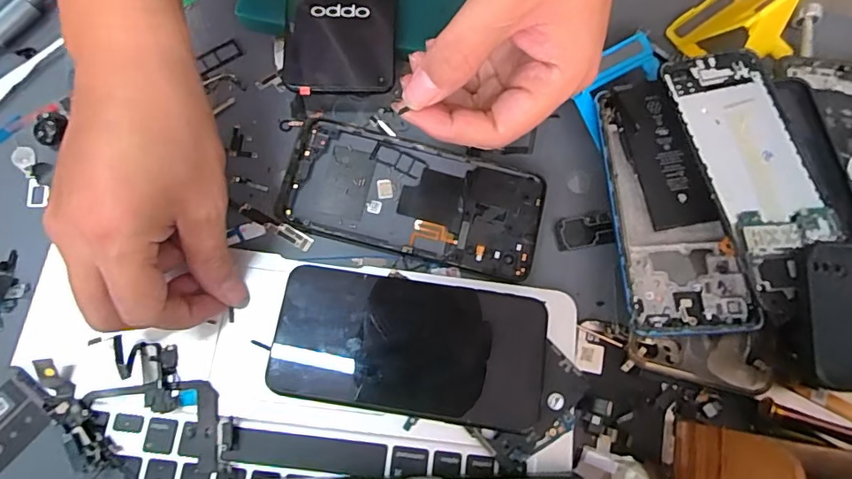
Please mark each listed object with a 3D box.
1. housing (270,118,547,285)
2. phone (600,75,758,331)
[{"bbox_3d":[-0.009,-0.027,0.332,0.166,0.008,0.072,15,76,0],"label":"housing"},{"bbox_3d":[0.153,-0.025,0.319,0.068,0.015,0.165,-2,77,-4],"label":"phone"}]

